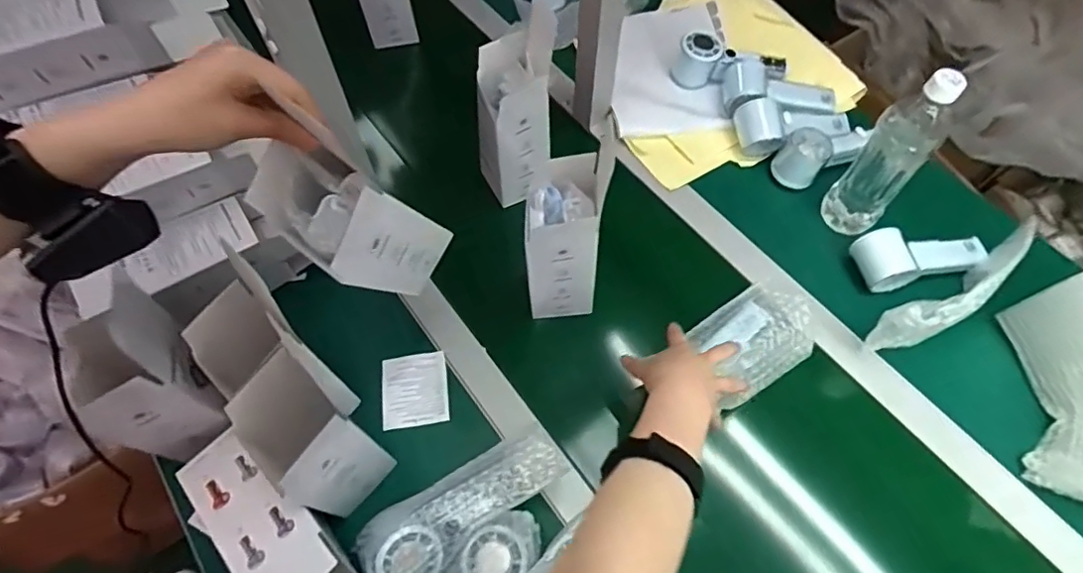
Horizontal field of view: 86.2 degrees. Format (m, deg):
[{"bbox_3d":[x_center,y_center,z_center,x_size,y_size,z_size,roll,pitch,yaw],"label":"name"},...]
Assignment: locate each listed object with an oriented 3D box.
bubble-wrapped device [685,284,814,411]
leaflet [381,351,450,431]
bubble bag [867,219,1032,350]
[{"bbox_3d":[0.226,0.059,0.625,0.135,0.033,0.092,-31,64,-14],"label":"bubble-wrapped device"},{"bbox_3d":[-0.138,0.113,0.631,0.070,0.005,0.078,-9,66,-4],"label":"leaflet"},{"bbox_3d":[0.441,0.014,0.622,0.191,0.121,0.049,-34,65,-2],"label":"bubble bag"}]

